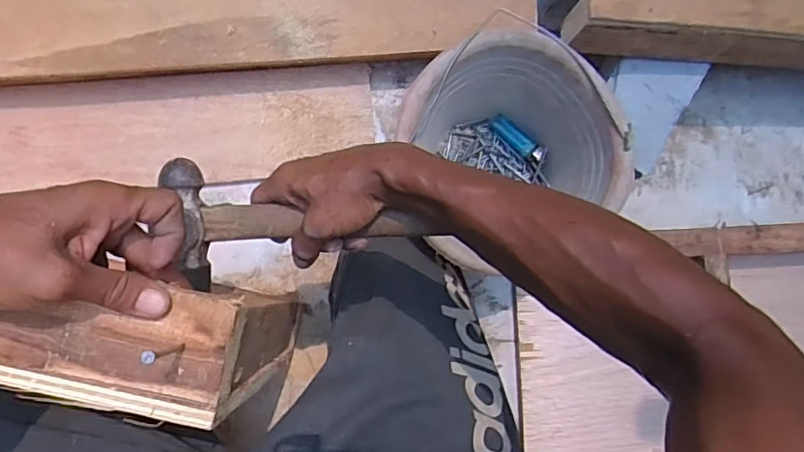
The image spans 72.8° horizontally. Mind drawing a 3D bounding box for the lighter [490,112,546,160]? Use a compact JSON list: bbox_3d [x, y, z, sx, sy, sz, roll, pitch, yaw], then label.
[{"bbox_3d":[0.153,-0.118,0.722,0.082,0.017,0.025,42,86,3],"label":"lighter"}]

